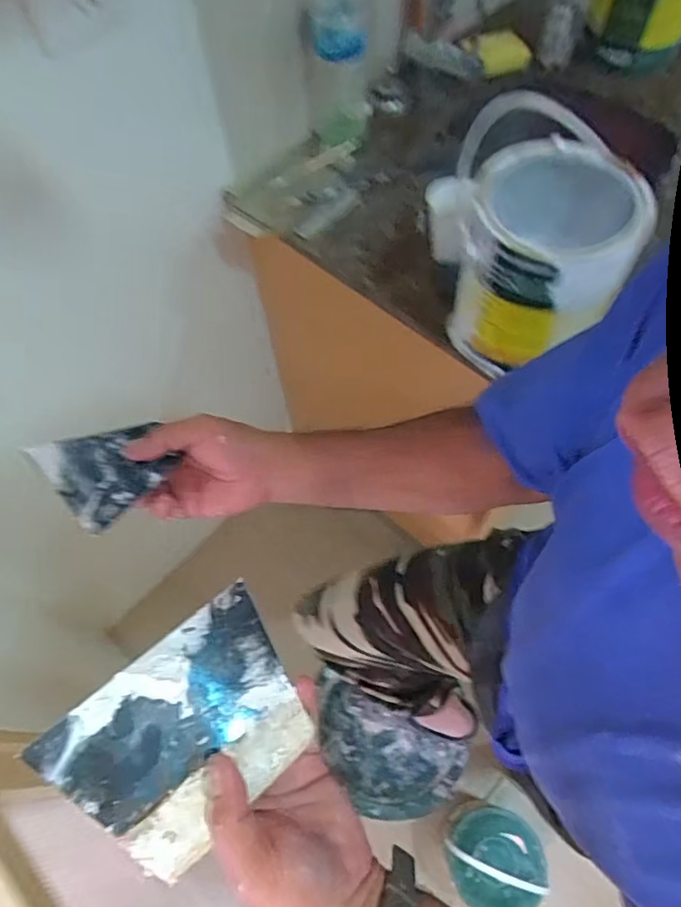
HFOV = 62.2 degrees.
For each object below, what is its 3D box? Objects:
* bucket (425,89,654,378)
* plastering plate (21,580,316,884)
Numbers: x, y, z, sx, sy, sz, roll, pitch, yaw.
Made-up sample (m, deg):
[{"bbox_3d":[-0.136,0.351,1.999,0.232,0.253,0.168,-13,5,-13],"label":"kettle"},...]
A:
[{"bbox_3d":[0.213,-0.221,0.639,0.187,0.203,0.192,18,65,11],"label":"bucket"},{"bbox_3d":[-0.083,0.153,0.318,0.133,0.010,0.100,-38,79,-27],"label":"plastering plate"}]

